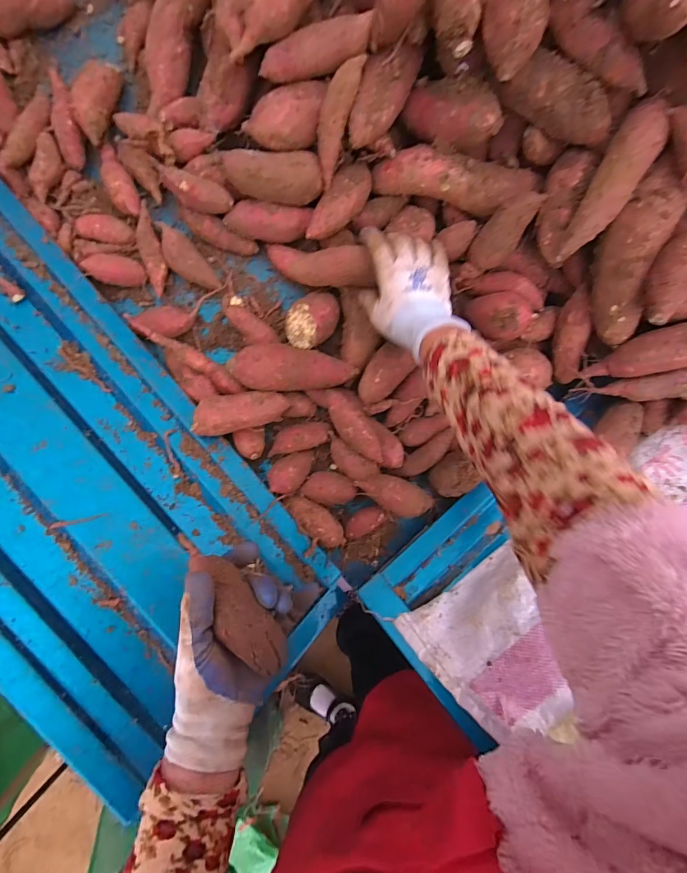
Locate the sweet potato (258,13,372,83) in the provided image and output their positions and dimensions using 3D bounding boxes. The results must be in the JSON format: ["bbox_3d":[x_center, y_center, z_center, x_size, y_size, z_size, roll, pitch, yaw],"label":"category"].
[{"bbox_3d":[-0.028,-0.405,0.429,0.118,0.031,0.034,-16,92,8],"label":"sweet potato"}]

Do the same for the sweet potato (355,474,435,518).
[{"bbox_3d":[0.070,0.076,0.516,0.106,0.033,0.041,27,87,-6],"label":"sweet potato"}]

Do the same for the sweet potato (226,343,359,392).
[{"bbox_3d":[-0.059,-0.081,0.496,0.147,0.041,0.052,1,90,-7],"label":"sweet potato"}]

